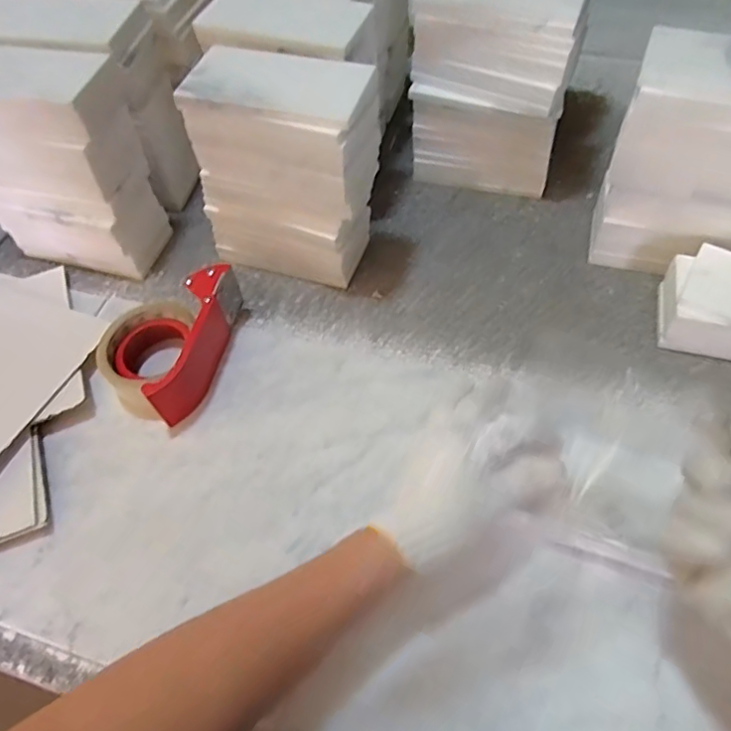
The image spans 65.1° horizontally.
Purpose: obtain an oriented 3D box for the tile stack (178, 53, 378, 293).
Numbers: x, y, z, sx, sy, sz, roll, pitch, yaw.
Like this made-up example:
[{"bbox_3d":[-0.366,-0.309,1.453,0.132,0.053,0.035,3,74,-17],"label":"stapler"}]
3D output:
[{"bbox_3d":[-0.070,-0.186,0.558,0.166,0.197,0.103,20,59,17],"label":"tile stack"}]

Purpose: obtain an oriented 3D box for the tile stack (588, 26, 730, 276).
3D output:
[{"bbox_3d":[0.307,-0.175,0.524,0.159,0.203,0.081,17,58,15],"label":"tile stack"}]

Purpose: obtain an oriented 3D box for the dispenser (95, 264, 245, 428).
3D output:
[{"bbox_3d":[-0.166,-0.029,0.521,0.093,0.062,0.154,28,62,21],"label":"dispenser"}]

